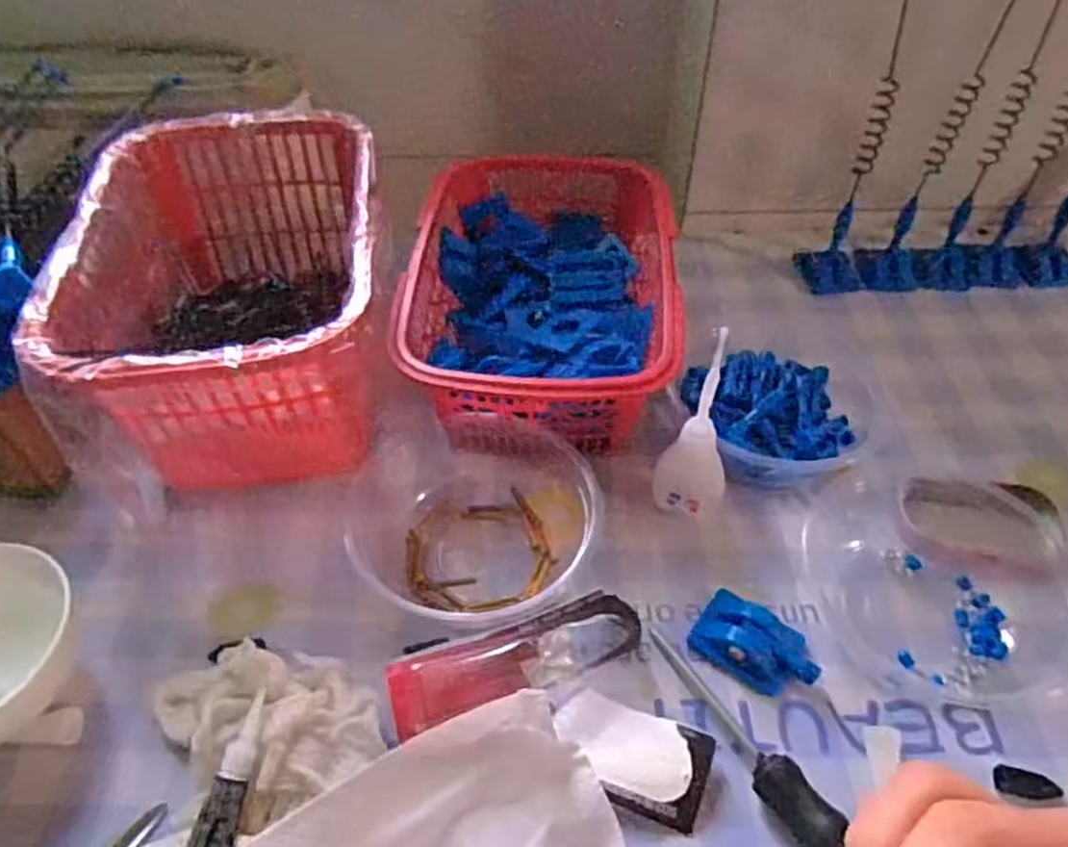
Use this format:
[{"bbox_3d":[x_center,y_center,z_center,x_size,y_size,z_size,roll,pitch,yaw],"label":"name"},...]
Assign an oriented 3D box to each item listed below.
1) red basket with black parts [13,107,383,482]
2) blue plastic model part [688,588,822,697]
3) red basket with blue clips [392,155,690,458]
[{"bbox_3d":[-0.162,-0.070,0.438,0.149,0.114,0.231,-6,47,-5],"label":"red basket with black parts"},{"bbox_3d":[0.101,0.099,0.342,0.053,0.013,0.035,29,54,25],"label":"blue plastic model part"},{"bbox_3d":[0.005,-0.069,0.458,0.149,0.075,0.196,2,47,2],"label":"red basket with blue clips"}]

